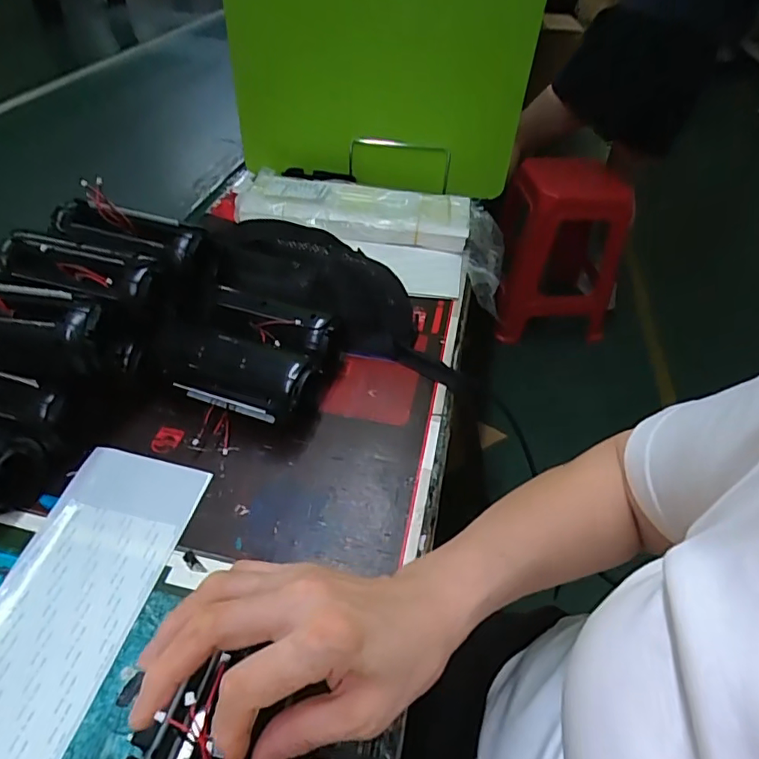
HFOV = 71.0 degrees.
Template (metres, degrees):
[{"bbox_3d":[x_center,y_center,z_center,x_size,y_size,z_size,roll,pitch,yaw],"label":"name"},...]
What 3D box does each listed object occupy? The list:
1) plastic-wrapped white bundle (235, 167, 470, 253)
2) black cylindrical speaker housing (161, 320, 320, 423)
[{"bbox_3d":[-0.039,-0.243,0.735,0.328,0.029,0.123,10,45,5],"label":"plastic-wrapped white bundle"},{"bbox_3d":[-0.126,0.000,0.475,0.138,0.060,0.062,13,45,8],"label":"black cylindrical speaker housing"}]

